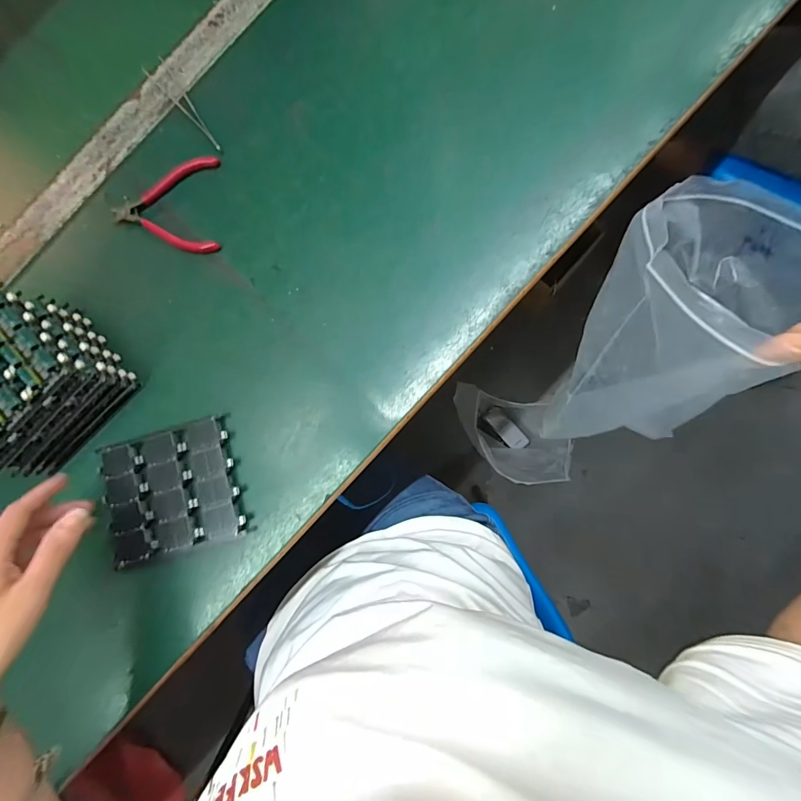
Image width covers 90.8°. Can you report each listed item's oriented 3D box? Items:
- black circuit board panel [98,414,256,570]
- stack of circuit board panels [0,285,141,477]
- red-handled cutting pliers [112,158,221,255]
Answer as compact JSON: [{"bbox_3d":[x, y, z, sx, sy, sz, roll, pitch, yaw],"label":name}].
[{"bbox_3d":[-0.205,0.080,0.352,0.121,0.010,0.106,-16,82,4],"label":"black circuit board panel"},{"bbox_3d":[-0.329,-0.015,0.347,0.126,0.066,0.112,-45,81,0],"label":"stack of circuit board panels"},{"bbox_3d":[-0.226,-0.188,0.382,0.100,0.009,0.094,-4,83,6],"label":"red-handled cutting pliers"}]

